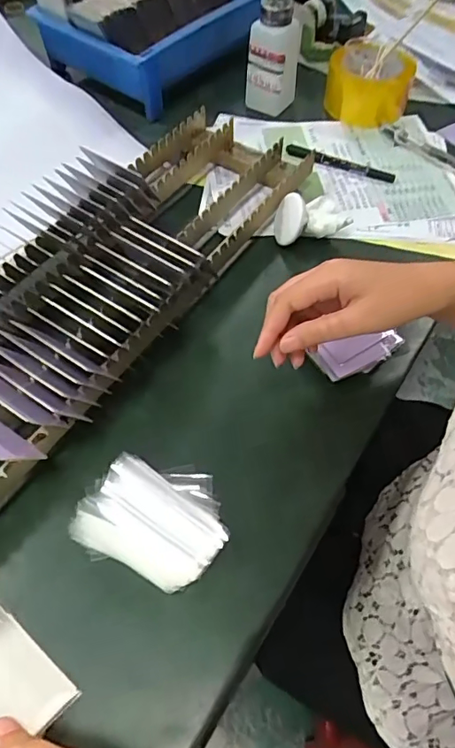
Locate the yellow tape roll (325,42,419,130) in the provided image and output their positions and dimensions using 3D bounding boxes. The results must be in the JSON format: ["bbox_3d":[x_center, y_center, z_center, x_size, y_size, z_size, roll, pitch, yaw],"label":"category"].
[{"bbox_3d":[0.188,-0.388,0.683,0.107,0.067,0.107,0,56,0],"label":"yellow tape roll"}]

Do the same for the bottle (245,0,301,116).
[{"bbox_3d":[0.060,-0.413,0.643,0.062,0.140,0.057,14,59,8],"label":"bottle"}]

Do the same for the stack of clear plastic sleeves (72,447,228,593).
[{"bbox_3d":[-0.055,0.108,0.392,0.106,0.034,0.090,21,59,13],"label":"stack of clear plastic sleeves"}]

